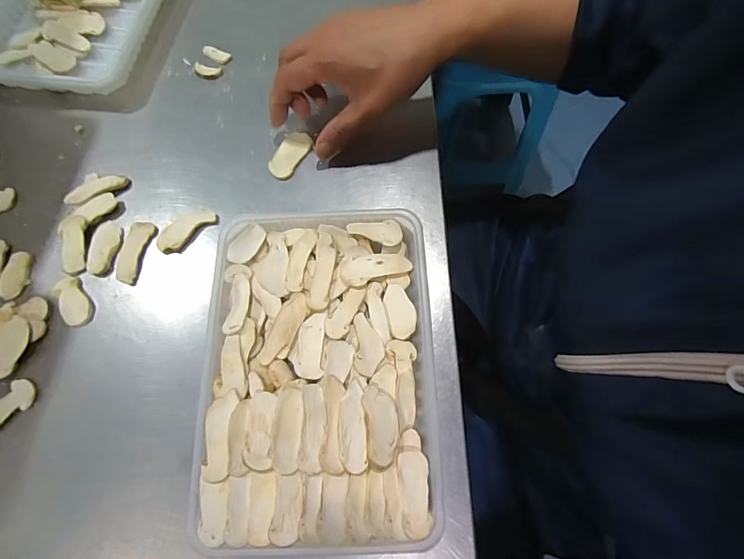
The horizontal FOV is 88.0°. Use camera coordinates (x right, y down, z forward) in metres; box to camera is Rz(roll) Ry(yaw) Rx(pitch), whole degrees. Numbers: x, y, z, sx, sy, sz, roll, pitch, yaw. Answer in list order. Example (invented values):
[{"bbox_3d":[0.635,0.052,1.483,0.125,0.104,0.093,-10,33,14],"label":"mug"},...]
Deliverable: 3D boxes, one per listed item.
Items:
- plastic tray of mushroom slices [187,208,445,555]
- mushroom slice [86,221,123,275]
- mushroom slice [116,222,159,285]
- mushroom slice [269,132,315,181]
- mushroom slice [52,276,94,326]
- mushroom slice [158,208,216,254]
[{"bbox_3d":[-0.037,0.058,0.279,0.160,0.028,0.228,-3,70,1],"label":"plastic tray of mushroom slices"},{"bbox_3d":[-0.227,-0.028,0.326,0.021,0.004,0.048,3,70,3],"label":"mushroom slice"},{"bbox_3d":[-0.201,-0.024,0.325,0.023,0.004,0.055,7,71,5],"label":"mushroom slice"},{"bbox_3d":[-0.075,-0.114,0.353,0.025,0.010,0.051,31,74,12],"label":"mushroom slice"},{"bbox_3d":[-0.244,0.017,0.313,0.024,0.004,0.045,-34,72,-10],"label":"mushroom slice"},{"bbox_3d":[-0.160,-0.043,0.331,0.052,0.004,0.024,-42,74,-12],"label":"mushroom slice"}]

